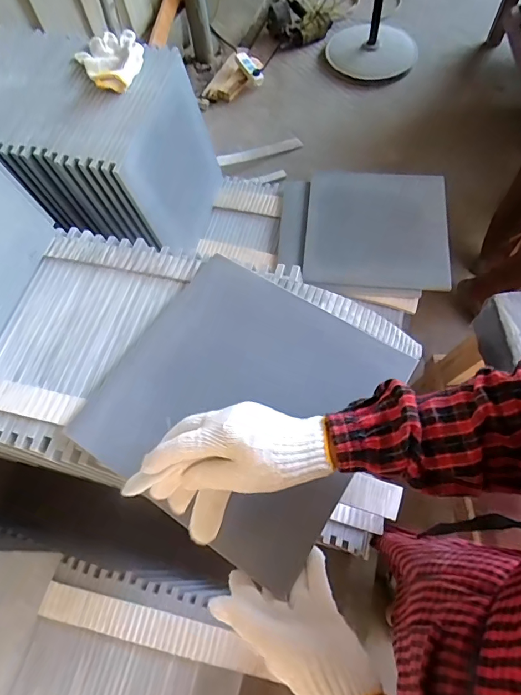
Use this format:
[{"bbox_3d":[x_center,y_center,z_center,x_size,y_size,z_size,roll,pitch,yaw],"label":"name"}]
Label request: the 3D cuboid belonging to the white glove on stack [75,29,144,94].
[{"bbox_3d":[-0.272,-0.533,0.796,0.116,0.031,0.190,-24,66,-8],"label":"white glove on stack"}]

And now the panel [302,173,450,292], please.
[{"bbox_3d":[0.248,-0.260,0.935,0.287,0.018,0.274,3,69,9],"label":"panel"}]

